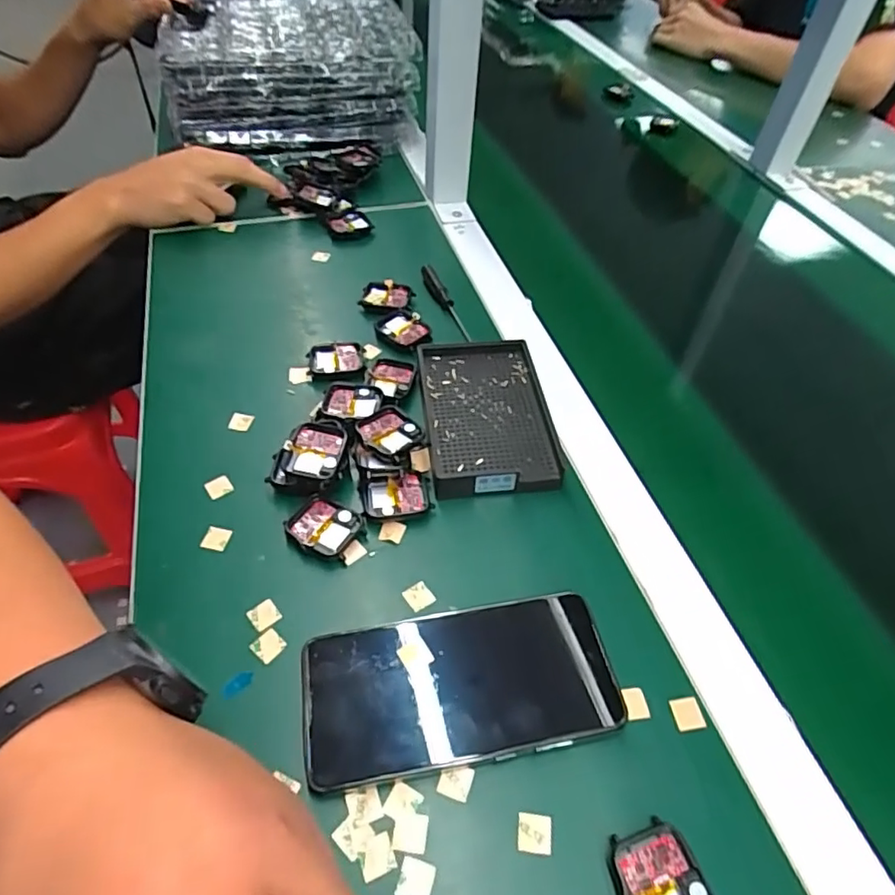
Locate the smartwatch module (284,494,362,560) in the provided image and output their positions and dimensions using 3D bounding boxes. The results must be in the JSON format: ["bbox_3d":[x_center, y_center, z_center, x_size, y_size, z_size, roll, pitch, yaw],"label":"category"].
[{"bbox_3d":[-0.081,0.054,0.380,0.043,0.013,0.036,19,51,12],"label":"smartwatch module"}]

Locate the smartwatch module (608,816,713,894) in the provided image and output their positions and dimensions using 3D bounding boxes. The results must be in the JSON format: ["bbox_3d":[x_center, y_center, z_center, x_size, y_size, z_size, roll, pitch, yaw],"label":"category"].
[{"bbox_3d":[0.096,0.198,0.261,0.038,0.007,0.048,-12,51,-14],"label":"smartwatch module"}]

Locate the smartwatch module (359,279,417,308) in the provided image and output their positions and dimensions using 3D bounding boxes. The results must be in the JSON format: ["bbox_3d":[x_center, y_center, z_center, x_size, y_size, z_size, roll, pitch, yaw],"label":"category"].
[{"bbox_3d":[-0.055,-0.140,0.541,0.043,0.008,0.038,13,50,7],"label":"smartwatch module"}]

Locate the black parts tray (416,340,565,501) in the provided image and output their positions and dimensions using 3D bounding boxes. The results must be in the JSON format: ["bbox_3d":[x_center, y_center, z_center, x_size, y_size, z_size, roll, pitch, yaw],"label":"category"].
[{"bbox_3d":[0.029,-0.026,0.442,0.092,0.019,0.140,-3,50,-7],"label":"black parts tray"}]

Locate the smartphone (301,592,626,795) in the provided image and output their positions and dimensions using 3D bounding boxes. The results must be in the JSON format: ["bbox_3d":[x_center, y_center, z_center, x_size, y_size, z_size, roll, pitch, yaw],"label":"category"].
[{"bbox_3d":[0.006,0.128,0.316,0.161,0.016,0.077,-6,50,-9],"label":"smartphone"}]

